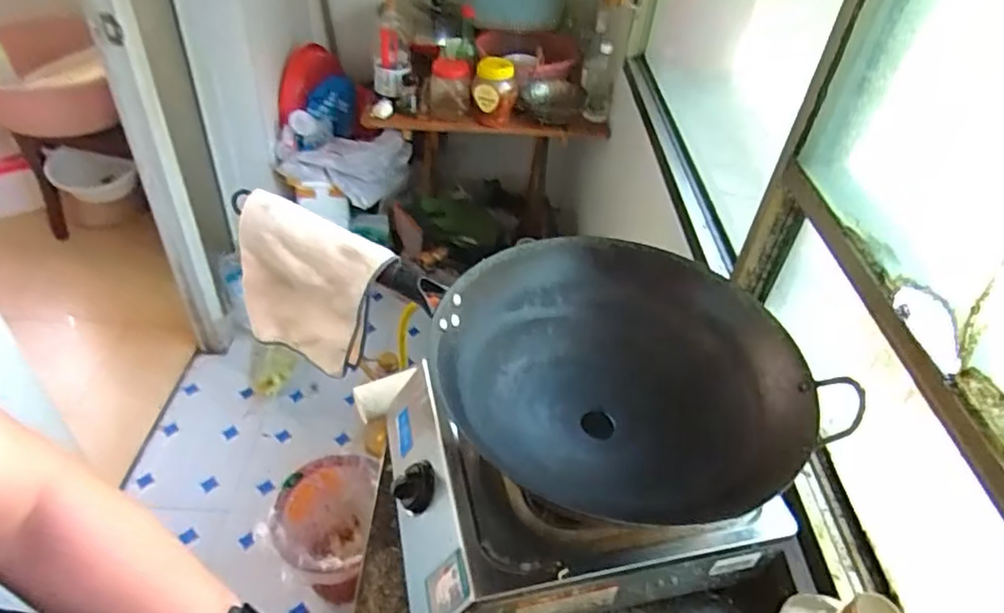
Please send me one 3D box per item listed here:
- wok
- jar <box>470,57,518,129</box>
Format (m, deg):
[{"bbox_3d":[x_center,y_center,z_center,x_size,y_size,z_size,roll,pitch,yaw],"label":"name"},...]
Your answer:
[{"bbox_3d":[0.107,0.055,0.630,0.314,0.117,0.307,-21,48,-27],"label":"wok"},{"bbox_3d":[-0.023,-0.548,1.610,0.104,0.147,0.108,-1,42,-8],"label":"jar"}]

